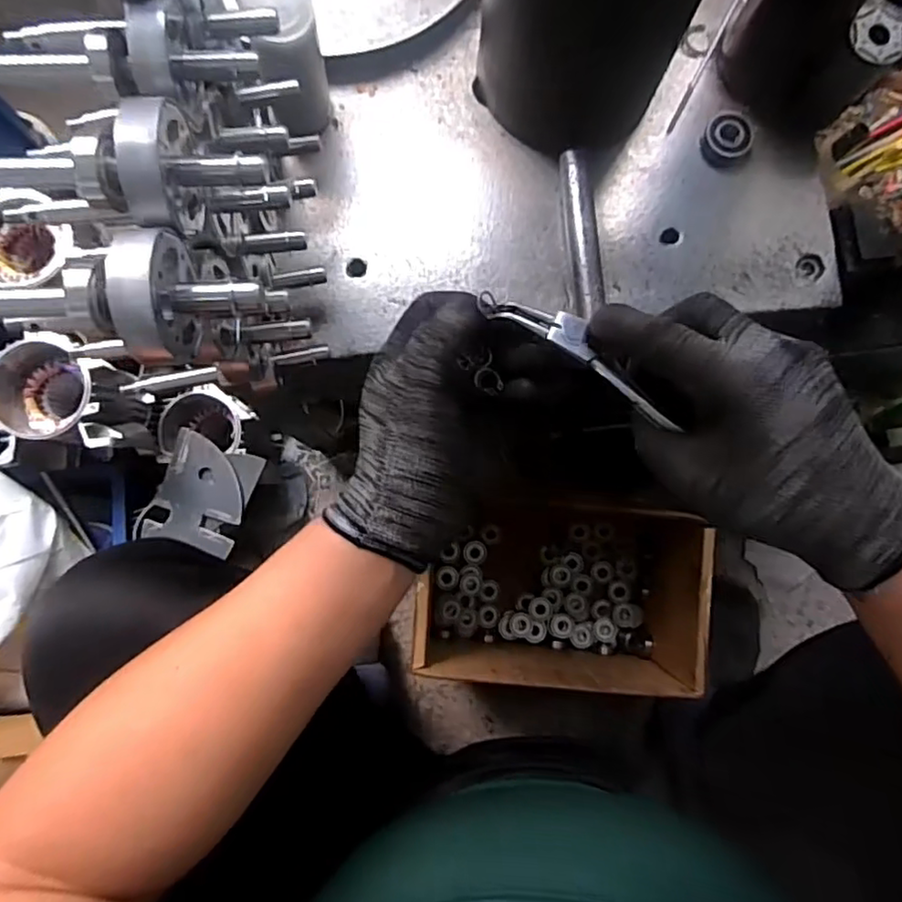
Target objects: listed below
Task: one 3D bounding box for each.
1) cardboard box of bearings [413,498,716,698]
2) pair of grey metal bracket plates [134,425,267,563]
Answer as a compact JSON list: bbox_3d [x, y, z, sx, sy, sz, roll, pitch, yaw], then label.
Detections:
[{"bbox_3d":[0.118,0.162,0.746,0.299,0.179,0.190,3,83,-1],"label":"cardboard box of bearings"},{"bbox_3d":[-0.286,0.049,0.711,0.110,0.018,0.124,18,83,1],"label":"pair of grey metal bracket plates"}]

